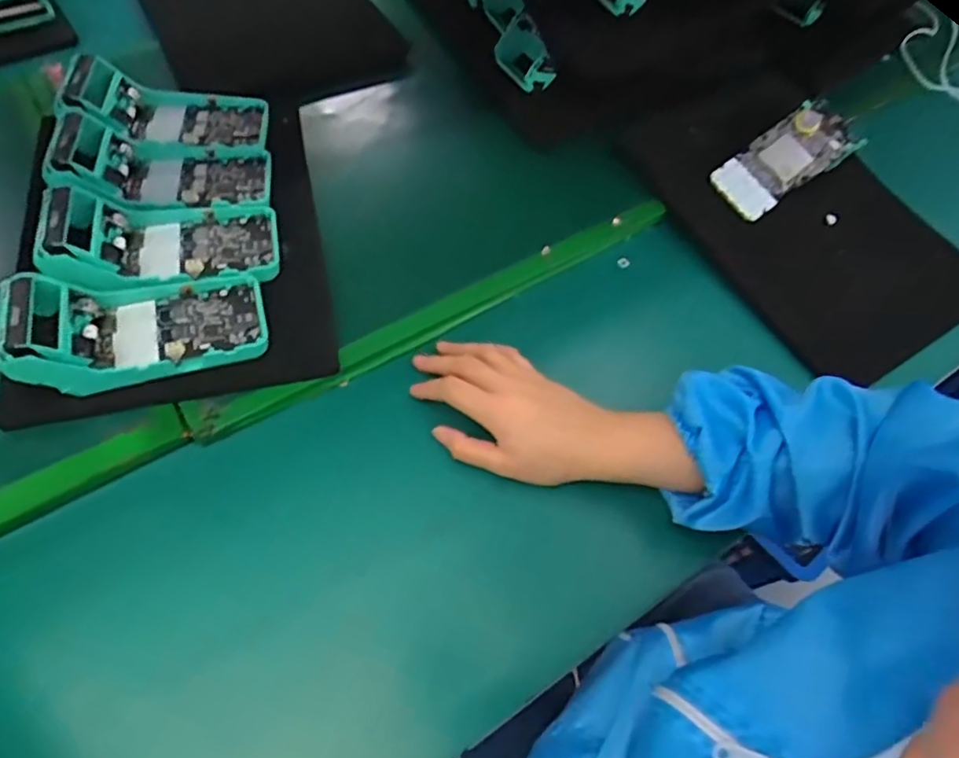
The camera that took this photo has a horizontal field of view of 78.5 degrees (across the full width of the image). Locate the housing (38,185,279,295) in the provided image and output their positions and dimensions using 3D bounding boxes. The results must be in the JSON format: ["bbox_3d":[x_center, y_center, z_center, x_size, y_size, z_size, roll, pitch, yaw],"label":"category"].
[{"bbox_3d":[-0.256,-0.122,0.480,0.167,0.056,0.089,-13,62,-12],"label":"housing"}]

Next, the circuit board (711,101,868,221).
[{"bbox_3d":[0.324,-0.232,0.616,0.155,0.018,0.067,-34,86,-4],"label":"circuit board"}]

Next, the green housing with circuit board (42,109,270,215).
[{"bbox_3d":[-0.274,-0.189,0.514,0.164,0.056,0.095,-2,60,-6],"label":"green housing with circuit board"}]

